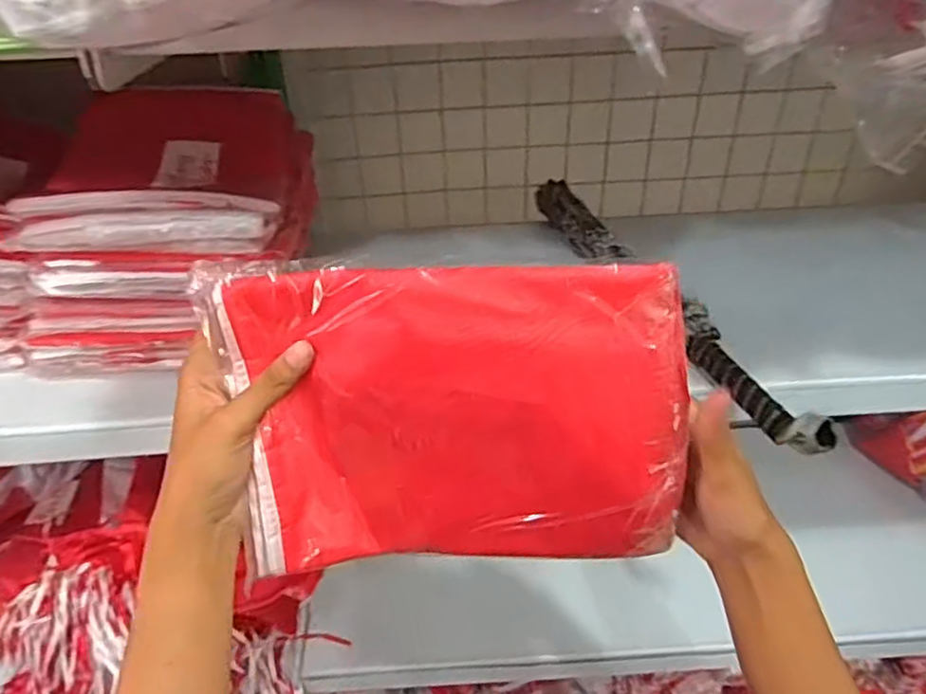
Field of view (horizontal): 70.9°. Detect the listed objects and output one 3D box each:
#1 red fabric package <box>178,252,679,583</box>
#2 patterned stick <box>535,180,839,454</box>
[{"bbox_3d":[-0.010,0.046,0.349,0.243,0.176,0.035,2,23,11],"label":"red fabric package"},{"bbox_3d":[0.170,-0.064,0.620,0.042,0.031,0.464,-11,37,-12],"label":"patterned stick"}]

